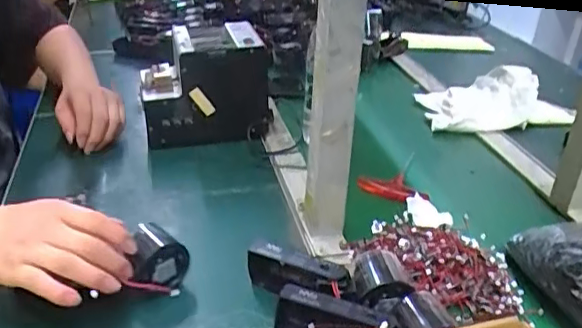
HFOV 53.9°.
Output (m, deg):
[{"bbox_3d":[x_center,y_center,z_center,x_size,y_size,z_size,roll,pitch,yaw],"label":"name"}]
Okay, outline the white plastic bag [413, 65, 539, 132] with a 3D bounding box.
[{"bbox_3d":[0.319,-0.111,0.971,0.190,0.076,0.131,-1,30,-4],"label":"white plastic bag"}]

